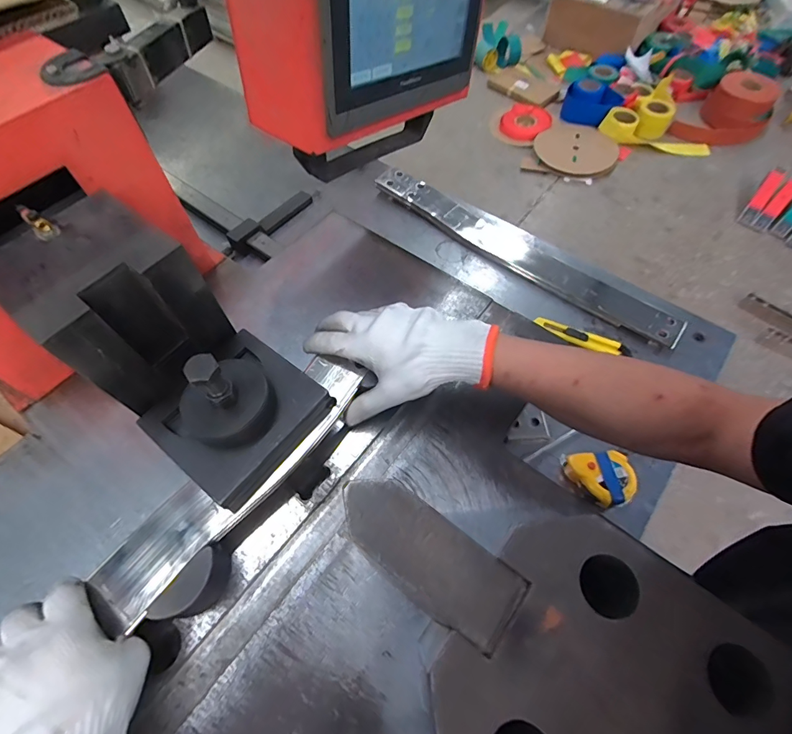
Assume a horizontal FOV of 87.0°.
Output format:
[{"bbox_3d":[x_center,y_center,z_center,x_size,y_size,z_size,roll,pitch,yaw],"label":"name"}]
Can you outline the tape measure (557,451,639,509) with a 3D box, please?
[{"bbox_3d":[0.253,0.137,0.516,0.070,0.030,0.068,0,61,1],"label":"tape measure"}]

